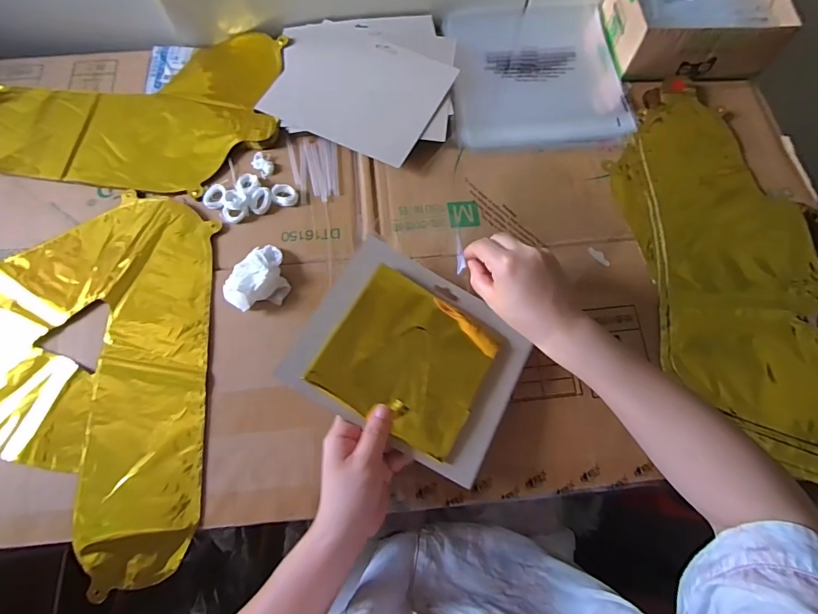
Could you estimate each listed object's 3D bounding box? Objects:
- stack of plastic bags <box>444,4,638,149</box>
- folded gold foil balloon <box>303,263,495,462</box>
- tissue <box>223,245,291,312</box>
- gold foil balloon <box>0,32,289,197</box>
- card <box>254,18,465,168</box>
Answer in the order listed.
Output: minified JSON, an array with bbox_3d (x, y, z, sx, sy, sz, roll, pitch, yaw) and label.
[{"bbox_3d":[0.158,-0.307,0.563,0.215,0.024,0.235,-6,71,-3],"label":"stack of plastic bags"},{"bbox_3d":[0.001,0.047,0.393,0.135,0.028,0.124,29,73,9],"label":"folded gold foil balloon"},{"bbox_3d":[-0.159,-0.032,0.447,0.061,0.026,0.065,-15,72,-6],"label":"tissue"},{"bbox_3d":[-0.354,-0.244,0.522,0.390,0.011,0.224,2,71,0],"label":"gold foil balloon"},{"bbox_3d":[-0.058,-0.262,0.525,0.186,0.009,0.157,26,76,8],"label":"card"}]

